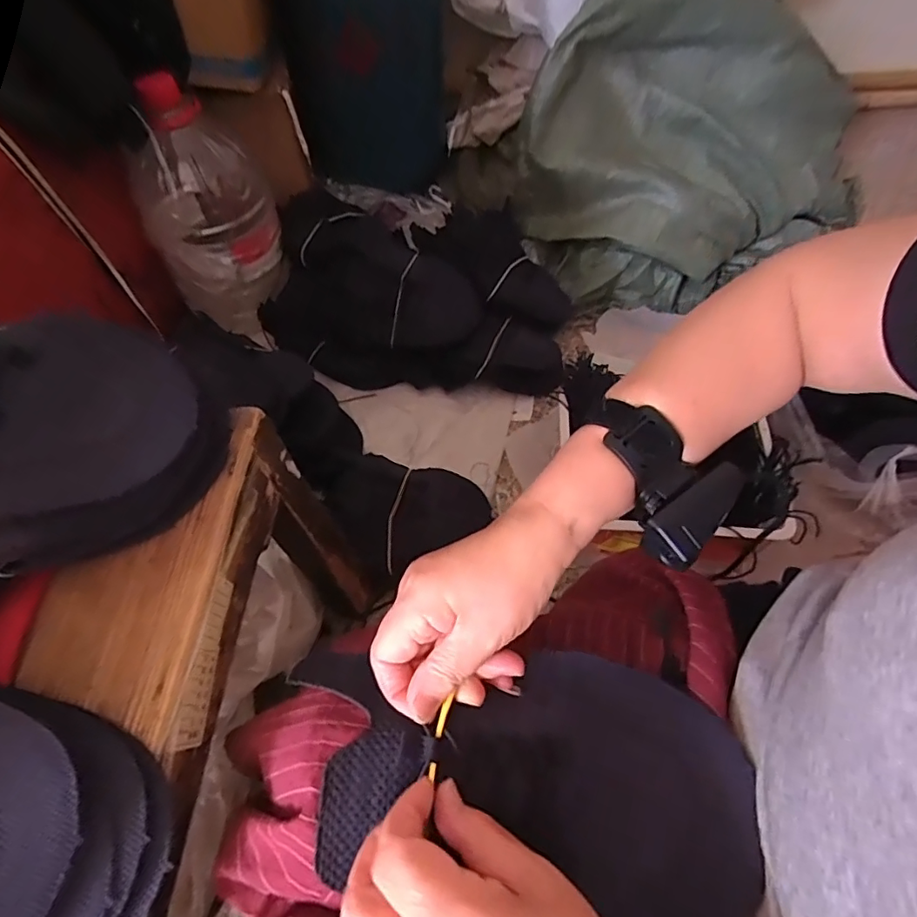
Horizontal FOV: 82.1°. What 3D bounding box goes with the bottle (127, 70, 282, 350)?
[{"bbox_3d":[-0.431,-0.423,0.952,0.155,0.390,0.182,8,58,7],"label":"bottle"}]

